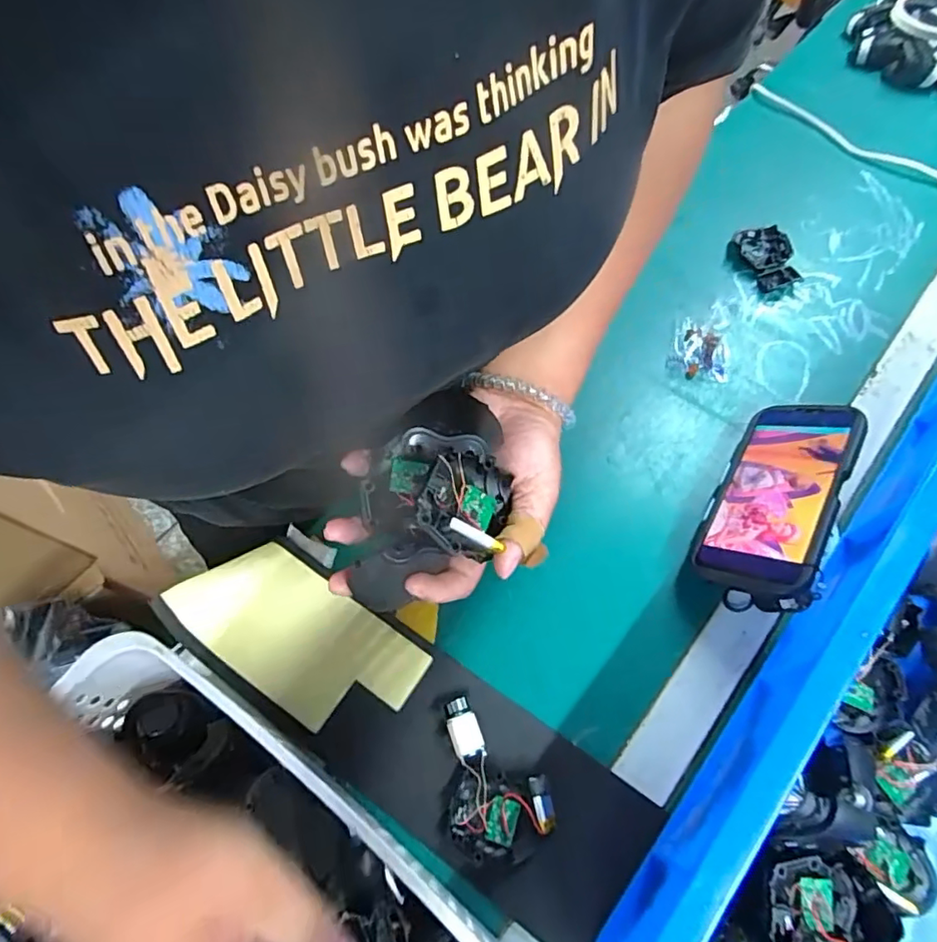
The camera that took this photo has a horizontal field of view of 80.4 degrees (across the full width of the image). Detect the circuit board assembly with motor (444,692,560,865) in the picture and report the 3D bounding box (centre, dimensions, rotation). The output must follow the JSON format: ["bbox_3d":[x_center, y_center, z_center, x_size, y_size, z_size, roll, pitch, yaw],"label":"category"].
[{"bbox_3d":[0.013,0.205,0.383,0.066,0.017,0.096,-18,64,-6],"label":"circuit board assembly with motor"}]

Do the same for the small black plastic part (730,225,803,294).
[{"bbox_3d":[0.313,-0.226,0.582,0.048,0.019,0.081,-10,64,-2],"label":"small black plastic part"}]

